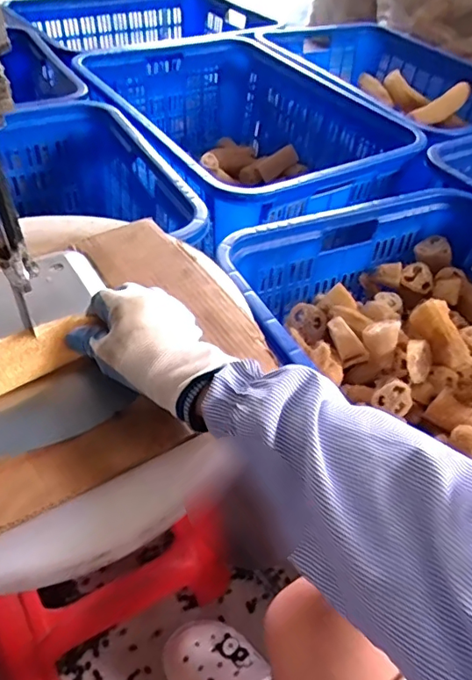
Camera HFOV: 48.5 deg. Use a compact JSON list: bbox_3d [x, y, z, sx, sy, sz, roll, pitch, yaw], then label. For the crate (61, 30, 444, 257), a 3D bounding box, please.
[{"bbox_3d":[0.009,-0.508,1.402,0.635,0.297,0.876,-17,49,-21],"label":"crate"}]

